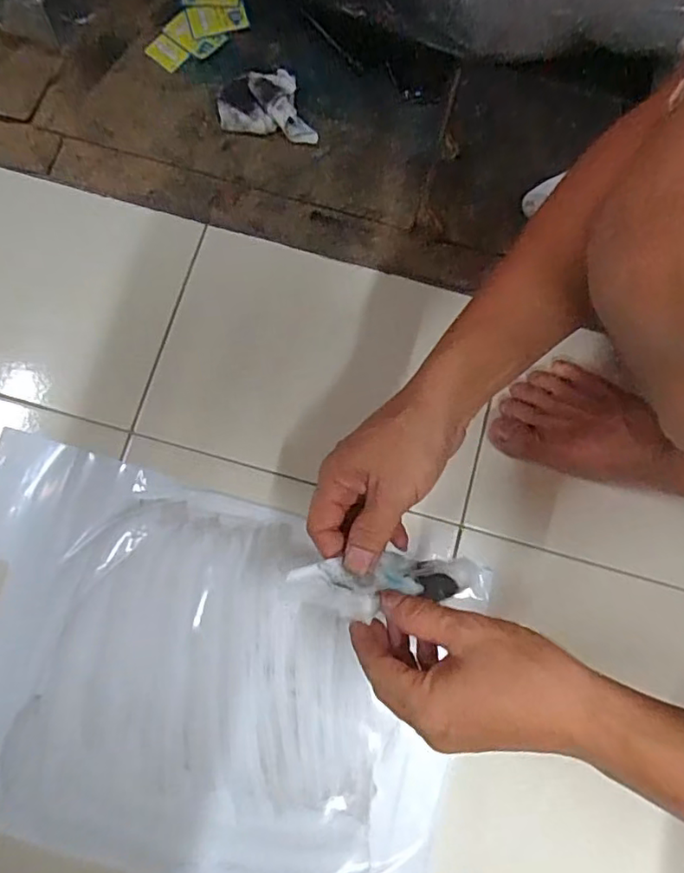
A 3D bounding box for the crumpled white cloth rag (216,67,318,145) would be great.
[{"bbox_3d":[-0.069,-0.320,0.559,0.093,0.017,0.062,8,79,0],"label":"crumpled white cloth rag"}]

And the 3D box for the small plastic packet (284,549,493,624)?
[{"bbox_3d":[0.034,0.095,0.377,0.151,0.027,0.033,5,77,-29],"label":"small plastic packet"}]

